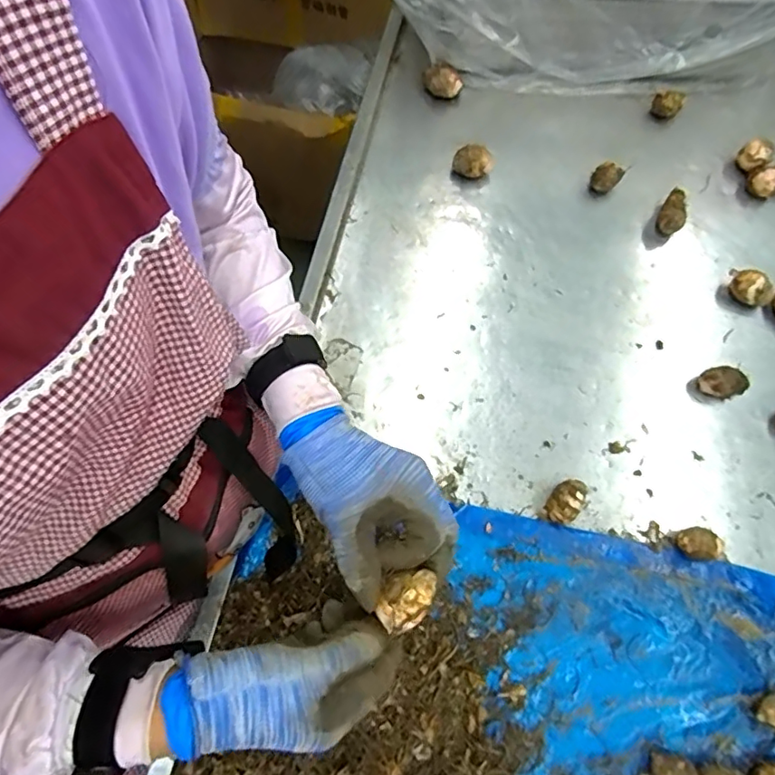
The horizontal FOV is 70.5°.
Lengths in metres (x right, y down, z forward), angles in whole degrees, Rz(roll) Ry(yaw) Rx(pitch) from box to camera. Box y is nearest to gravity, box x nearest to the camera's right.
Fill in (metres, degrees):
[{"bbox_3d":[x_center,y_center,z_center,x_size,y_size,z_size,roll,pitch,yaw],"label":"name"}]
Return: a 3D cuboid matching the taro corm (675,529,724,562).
[{"bbox_3d":[0.325,0.165,0.574,0.040,0.030,0.032,0,72,0],"label":"taro corm"}]

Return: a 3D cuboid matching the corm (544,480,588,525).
[{"bbox_3d":[0.190,0.122,0.587,0.032,0.035,0.048,30,74,9],"label":"corm"}]

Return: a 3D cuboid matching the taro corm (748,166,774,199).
[{"bbox_3d":[0.503,-0.271,0.710,0.063,0.040,0.033,-19,73,-6],"label":"taro corm"}]

